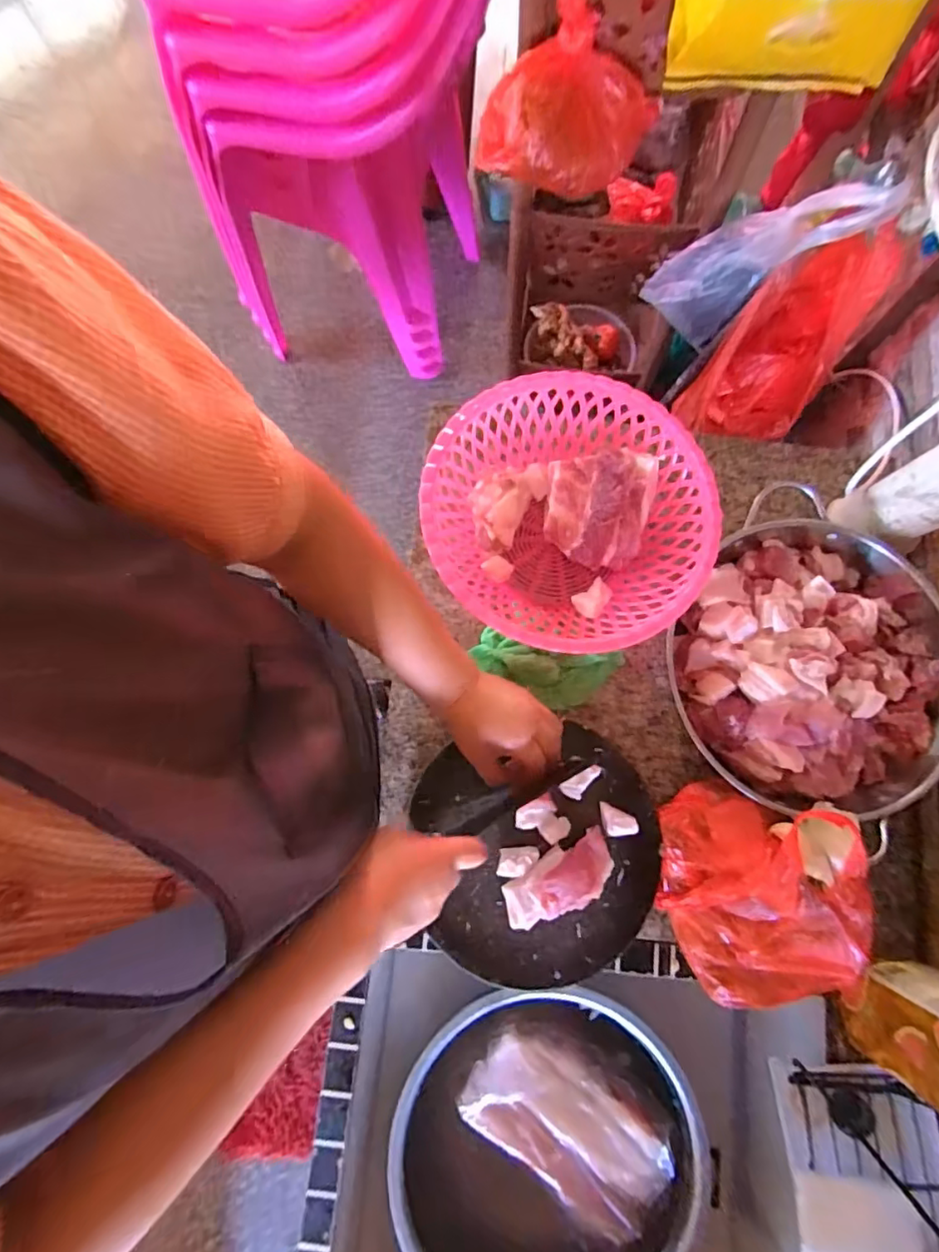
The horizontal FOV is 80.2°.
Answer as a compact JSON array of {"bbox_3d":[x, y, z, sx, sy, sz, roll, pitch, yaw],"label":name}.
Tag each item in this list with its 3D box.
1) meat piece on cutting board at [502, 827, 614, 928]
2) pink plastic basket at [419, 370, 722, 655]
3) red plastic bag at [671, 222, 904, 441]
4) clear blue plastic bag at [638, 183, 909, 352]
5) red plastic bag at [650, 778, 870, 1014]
[{"bbox_3d":[0.089,0.249,0.540,0.116,0.024,0.054,-31,80,-6],"label":"meat piece on cutting board"},{"bbox_3d":[0.107,-0.115,0.614,0.298,0.101,0.292,0,79,0],"label":"pink plastic basket"},{"bbox_3d":[0.428,-0.369,0.748,0.121,0.303,0.147,-33,79,-31],"label":"red plastic bag"},{"bbox_3d":[0.363,-0.454,0.689,0.101,0.280,0.076,22,77,-35],"label":"clear blue plastic bag"},{"bbox_3d":[0.287,0.267,0.536,0.176,0.099,0.203,1,79,0],"label":"red plastic bag"}]

